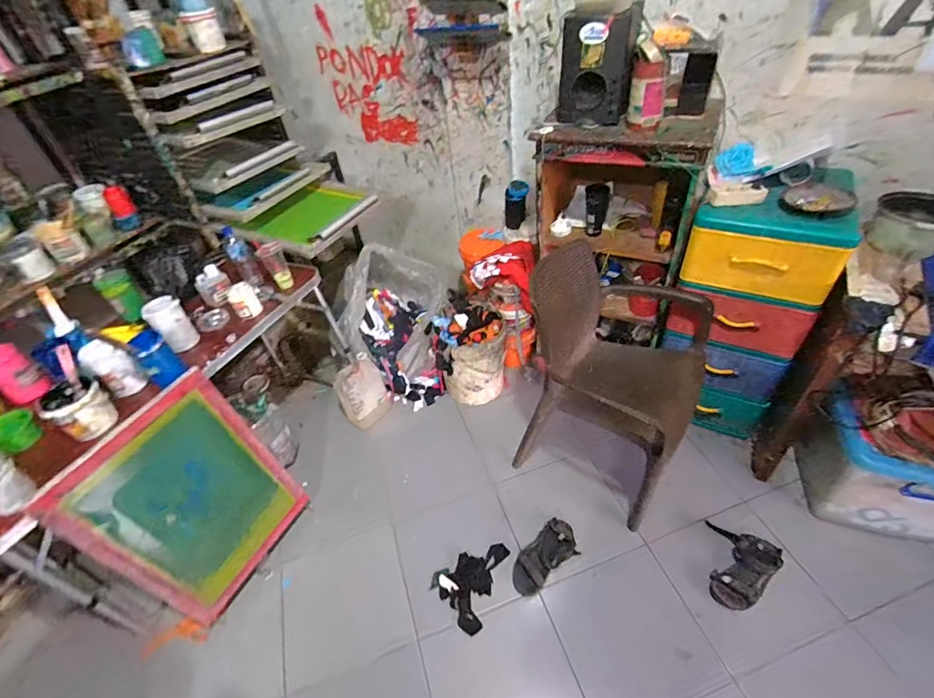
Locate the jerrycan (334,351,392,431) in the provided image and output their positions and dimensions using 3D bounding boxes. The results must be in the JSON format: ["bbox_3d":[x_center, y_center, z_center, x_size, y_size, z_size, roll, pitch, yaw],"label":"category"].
[{"bbox_3d":[-0.447,0.191,1.919,0.109,0.302,0.201,21,49,29],"label":"jerrycan"}]

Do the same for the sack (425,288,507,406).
[{"bbox_3d":[0.011,0.012,1.964,0.307,0.374,0.295,25,51,31],"label":"sack"}]

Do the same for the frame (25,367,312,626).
[{"bbox_3d":[-0.811,0.477,1.373,0.044,0.704,0.482,6,42,33],"label":"frame"}]

